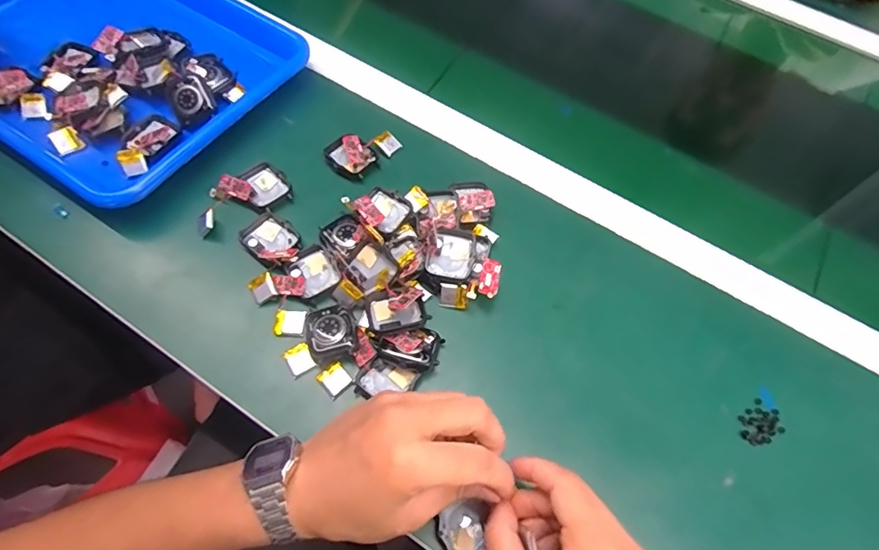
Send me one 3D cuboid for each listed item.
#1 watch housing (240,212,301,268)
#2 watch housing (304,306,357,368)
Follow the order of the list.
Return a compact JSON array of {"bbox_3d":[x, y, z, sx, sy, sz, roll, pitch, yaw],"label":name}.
[{"bbox_3d":[-0.141,-0.030,0.408,0.044,0.010,0.038,41,69,16],"label":"watch housing"},{"bbox_3d":[-0.082,0.043,0.365,0.036,0.013,0.043,-29,69,-15],"label":"watch housing"}]

